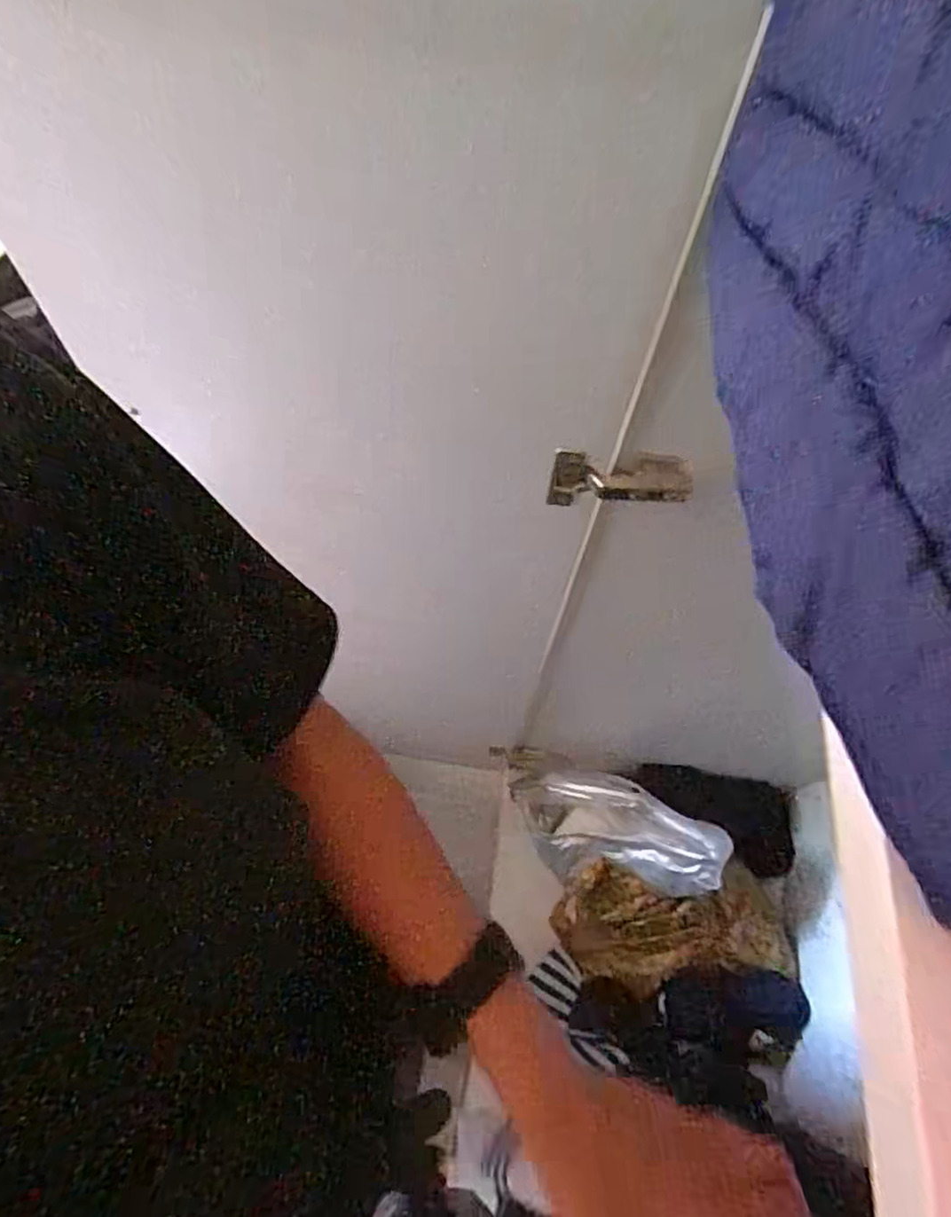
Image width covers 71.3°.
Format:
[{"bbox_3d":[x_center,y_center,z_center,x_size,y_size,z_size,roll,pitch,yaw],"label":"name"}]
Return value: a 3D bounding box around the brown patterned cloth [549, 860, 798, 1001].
[{"bbox_3d":[0.312,0.494,1.022,0.358,0.100,0.175,3,63,-1],"label":"brown patterned cloth"}]

